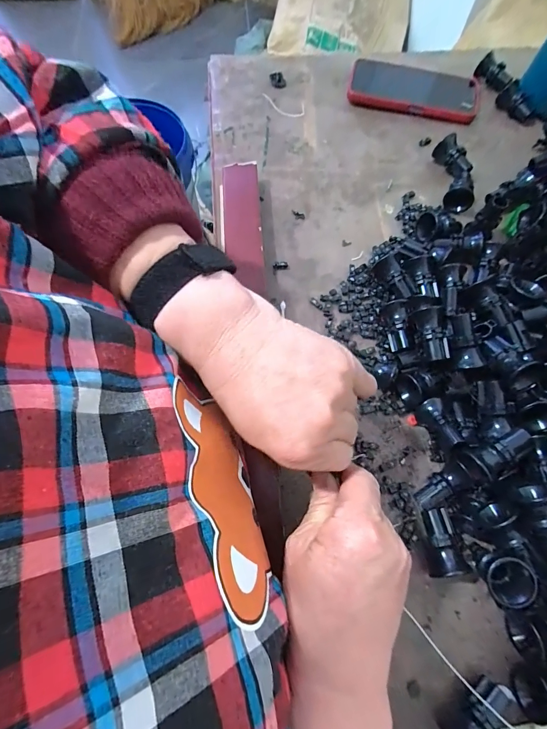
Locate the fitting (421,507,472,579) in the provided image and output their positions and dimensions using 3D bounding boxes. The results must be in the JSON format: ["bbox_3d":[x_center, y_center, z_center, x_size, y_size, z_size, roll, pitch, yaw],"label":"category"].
[{"bbox_3d":[0.127,0.140,0.269,0.023,0.030,0.050,-14,70,-7],"label":"fitting"}]

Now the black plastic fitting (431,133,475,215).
[{"bbox_3d":[0.211,-0.218,0.409,0.036,0.030,0.089,0,69,-1],"label":"black plastic fitting"}]

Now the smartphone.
[{"bbox_3d":[0.190,-0.364,0.472,0.175,0.015,0.086,10,69,3],"label":"smartphone"}]

